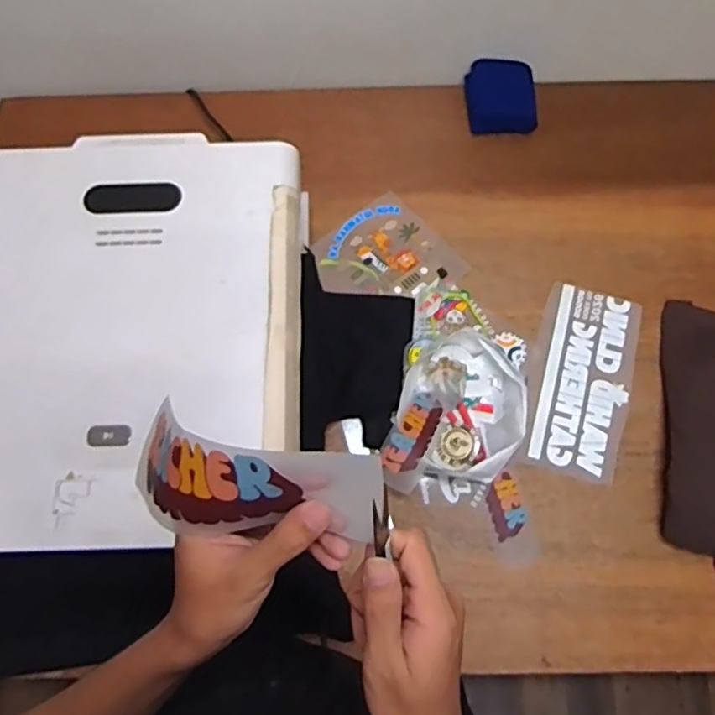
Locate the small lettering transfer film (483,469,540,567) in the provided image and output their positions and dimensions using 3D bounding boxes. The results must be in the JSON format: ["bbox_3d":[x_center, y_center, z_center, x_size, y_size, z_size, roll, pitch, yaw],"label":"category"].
[{"bbox_3d":[0.202,0.214,0.800,0.055,0.004,0.117,-11,68,-1],"label":"small lettering transfer film"}]

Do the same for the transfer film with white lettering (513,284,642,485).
[{"bbox_3d":[0.319,0.029,0.861,0.135,0.006,0.275,18,72,6],"label":"transfer film with white lettering"}]

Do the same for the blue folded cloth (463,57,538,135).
[{"bbox_3d":[0.239,-0.435,0.997,0.112,0.034,0.121,0,72,1],"label":"blue folded cloth"}]

